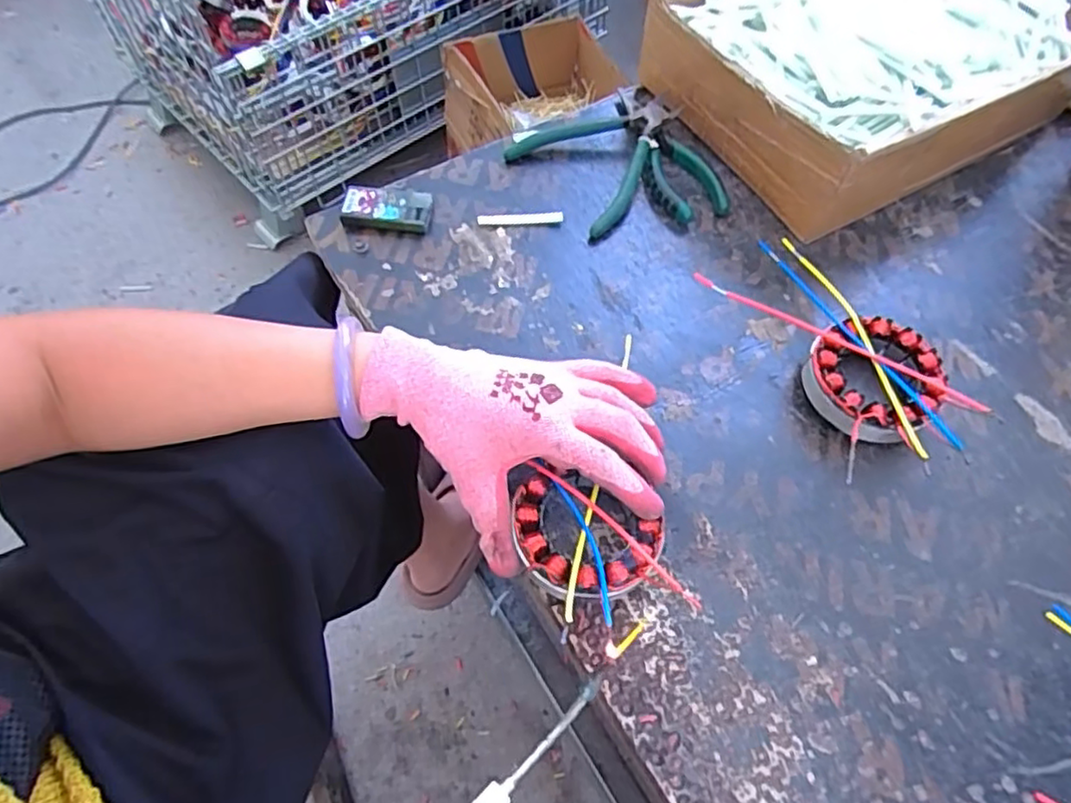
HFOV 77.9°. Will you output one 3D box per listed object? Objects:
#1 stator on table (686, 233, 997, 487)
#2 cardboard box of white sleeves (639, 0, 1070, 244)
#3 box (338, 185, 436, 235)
[{"bbox_3d":[0.207,-0.042,0.464,0.094,0.030,0.191,-24,63,-14],"label":"stator on table"},{"bbox_3d":[0.283,-0.301,0.562,0.320,0.097,0.242,-27,65,-16],"label":"cardboard box of white sleeves"},{"bbox_3d":[-0.117,-0.152,0.523,0.067,0.017,0.035,7,60,3],"label":"box"}]

